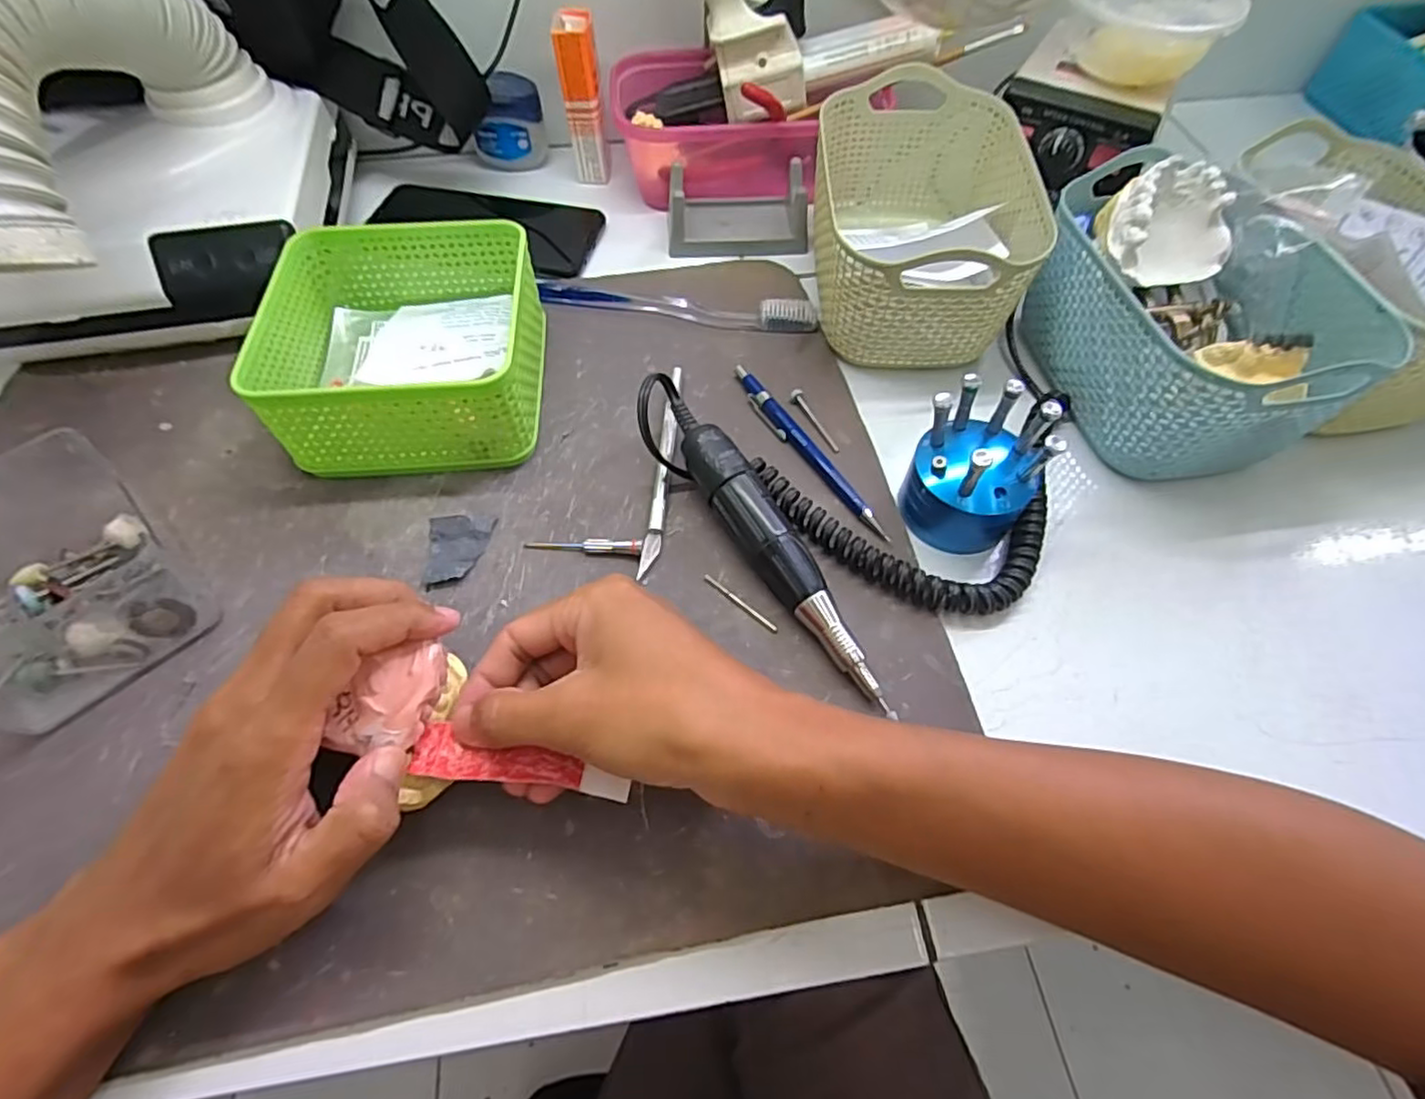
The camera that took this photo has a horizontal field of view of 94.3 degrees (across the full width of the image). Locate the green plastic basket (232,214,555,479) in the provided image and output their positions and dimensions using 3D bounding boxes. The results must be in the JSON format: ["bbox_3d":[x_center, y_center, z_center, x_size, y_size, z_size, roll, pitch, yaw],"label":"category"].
[{"bbox_3d":[-0.162,-0.114,0.364,0.130,0.062,0.139,-3,60,-3],"label":"green plastic basket"}]

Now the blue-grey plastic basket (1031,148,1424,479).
[{"bbox_3d":[0.253,-0.124,0.363,0.117,0.085,0.171,-9,60,-6],"label":"blue-grey plastic basket"}]

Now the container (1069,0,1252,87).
[{"bbox_3d":[0.280,-0.342,0.430,0.097,0.048,0.097,0,59,0],"label":"container"}]

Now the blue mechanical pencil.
[{"bbox_3d":[0.050,-0.055,0.363,0.012,0.008,0.134,-27,64,-16],"label":"blue mechanical pencil"}]

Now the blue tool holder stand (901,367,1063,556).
[{"bbox_3d":[0.132,-0.043,0.323,0.060,0.064,0.065,0,60,-1],"label":"blue tool holder stand"}]

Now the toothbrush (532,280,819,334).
[{"bbox_3d":[-0.022,-0.156,0.422,0.176,0.010,0.021,6,60,3],"label":"toothbrush"}]

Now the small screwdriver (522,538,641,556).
[{"bbox_3d":[-0.064,-0.003,0.329,0.058,0.009,0.008,6,60,3],"label":"small screwdriver"}]

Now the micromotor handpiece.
[{"bbox_3d":[0.025,-0.011,0.317,0.033,0.039,0.187,-34,66,-19],"label":"micromotor handpiece"}]

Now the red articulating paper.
[{"bbox_3d":[-0.071,0.080,0.247,0.080,0.008,0.019,10,60,0],"label":"red articulating paper"}]

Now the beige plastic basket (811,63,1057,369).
[{"bbox_3d":[0.125,-0.199,0.404,0.117,0.086,0.180,0,60,-1],"label":"beige plastic basket"}]

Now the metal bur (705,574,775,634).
[{"bbox_3d":[0.014,0.025,0.316,0.044,0.004,0.004,39,66,19],"label":"metal bur"}]

